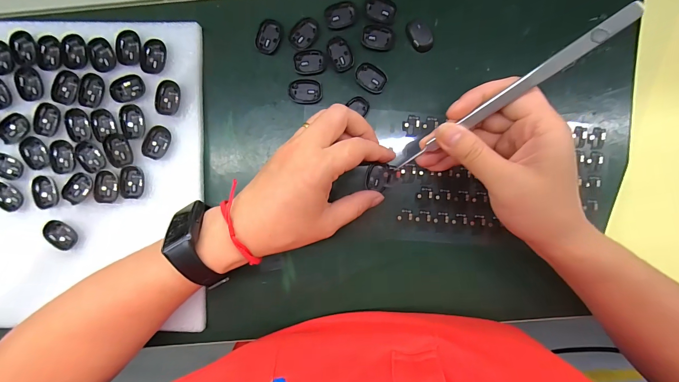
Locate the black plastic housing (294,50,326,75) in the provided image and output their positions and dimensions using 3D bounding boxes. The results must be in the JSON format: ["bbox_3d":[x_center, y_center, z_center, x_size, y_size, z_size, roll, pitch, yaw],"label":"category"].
[{"bbox_3d":[-0.025,-0.110,0.259,0.027,0.004,0.020,-2,91,1],"label":"black plastic housing"}]

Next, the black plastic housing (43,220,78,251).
[{"bbox_3d":[-0.235,0.037,0.255,0.027,0.006,0.018,41,92,0],"label":"black plastic housing"}]

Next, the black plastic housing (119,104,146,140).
[{"bbox_3d":[-0.172,-0.057,0.252,0.022,0.004,0.028,0,91,1],"label":"black plastic housing"}]

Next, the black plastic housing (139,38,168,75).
[{"bbox_3d":[-0.153,-0.110,0.249,0.021,0.004,0.028,15,92,1],"label":"black plastic housing"}]

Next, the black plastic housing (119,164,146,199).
[{"bbox_3d":[-0.173,-0.007,0.252,0.020,0.004,0.027,10,92,1],"label":"black plastic housing"}]

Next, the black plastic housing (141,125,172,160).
[{"bbox_3d":[-0.152,-0.040,0.251,0.019,0.004,0.028,27,92,1],"label":"black plastic housing"}]

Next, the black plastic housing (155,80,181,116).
[{"bbox_3d":[-0.141,-0.076,0.250,0.019,0.004,0.027,16,92,1],"label":"black plastic housing"}]

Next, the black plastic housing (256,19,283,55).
[{"bbox_3d":[-0.060,-0.131,0.258,0.019,0.004,0.027,18,92,1],"label":"black plastic housing"}]

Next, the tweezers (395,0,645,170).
[{"bbox_3d":[0.109,-0.062,0.196,0.144,0.005,0.010,-35,93,29],"label":"tweezers"}]

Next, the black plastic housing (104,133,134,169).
[{"bbox_3d":[-0.183,-0.034,0.251,0.020,0.004,0.029,-21,91,2],"label":"black plastic housing"}]

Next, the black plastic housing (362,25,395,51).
[{"bbox_3d":[0.033,-0.131,0.258,0.027,0.004,0.020,5,91,1],"label":"black plastic housing"}]

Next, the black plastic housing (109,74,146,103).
[{"bbox_3d":[-0.175,-0.085,0.250,0.029,0.004,0.021,-22,91,2],"label":"black plastic housing"}]

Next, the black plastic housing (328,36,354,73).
[{"bbox_3d":[0.001,-0.117,0.259,0.018,0.004,0.029,-23,91,2],"label":"black plastic housing"}]

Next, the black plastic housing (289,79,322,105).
[{"bbox_3d":[-0.029,-0.085,0.260,0.028,0.006,0.019,7,92,1],"label":"black plastic housing"}]

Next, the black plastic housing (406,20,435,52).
[{"bbox_3d":[0.068,-0.132,0.258,0.018,0.005,0.028,-28,91,2],"label":"black plastic housing"}]

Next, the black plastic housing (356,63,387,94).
[{"bbox_3d":[0.027,-0.096,0.259,0.028,0.005,0.018,33,92,0],"label":"black plastic housing"}]

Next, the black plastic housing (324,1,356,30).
[{"bbox_3d":[0.001,-0.149,0.257,0.025,0.004,0.021,-15,91,2],"label":"black plastic housing"}]

